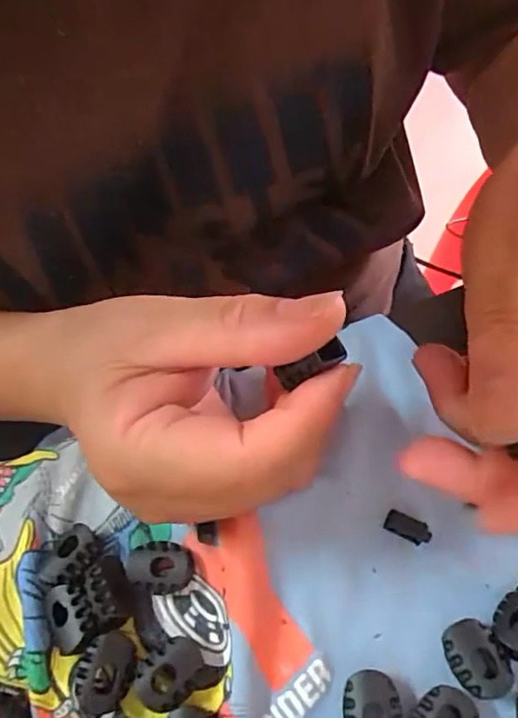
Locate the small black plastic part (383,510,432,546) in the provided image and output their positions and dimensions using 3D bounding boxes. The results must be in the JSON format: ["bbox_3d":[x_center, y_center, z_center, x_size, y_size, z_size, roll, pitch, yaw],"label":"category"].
[{"bbox_3d":[0.052,0.060,0.191,0.016,0.007,0.007,27,63,20],"label":"small black plastic part"}]

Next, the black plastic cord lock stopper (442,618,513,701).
[{"bbox_3d":[0.067,0.091,0.165,0.016,0.005,0.021,-26,59,-12],"label":"black plastic cord lock stopper"}]

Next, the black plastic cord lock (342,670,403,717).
[{"bbox_3d":[0.033,0.105,0.160,0.016,0.007,0.021,-2,57,3],"label":"black plastic cord lock"}]

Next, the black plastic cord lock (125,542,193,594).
[{"bbox_3d":[-0.034,0.072,0.186,0.023,0.008,0.016,-1,57,4],"label":"black plastic cord lock"}]

